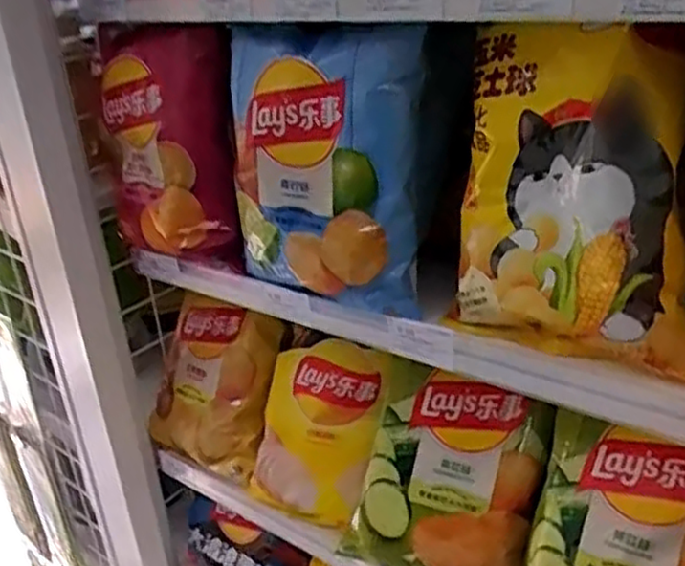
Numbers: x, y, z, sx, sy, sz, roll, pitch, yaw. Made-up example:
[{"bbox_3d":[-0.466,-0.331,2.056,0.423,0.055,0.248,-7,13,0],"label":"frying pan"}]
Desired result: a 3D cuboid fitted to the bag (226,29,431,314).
[{"bbox_3d":[-0.013,-0.079,0.519,0.157,0.183,0.049,10,30,29],"label":"bag"}]

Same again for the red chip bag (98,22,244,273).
[{"bbox_3d":[-0.147,-0.109,0.606,0.144,0.190,0.050,9,29,27],"label":"red chip bag"}]

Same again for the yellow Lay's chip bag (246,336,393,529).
[{"bbox_3d":[-0.019,0.132,0.658,0.122,0.165,0.050,13,-1,22],"label":"yellow Lay's chip bag"}]

